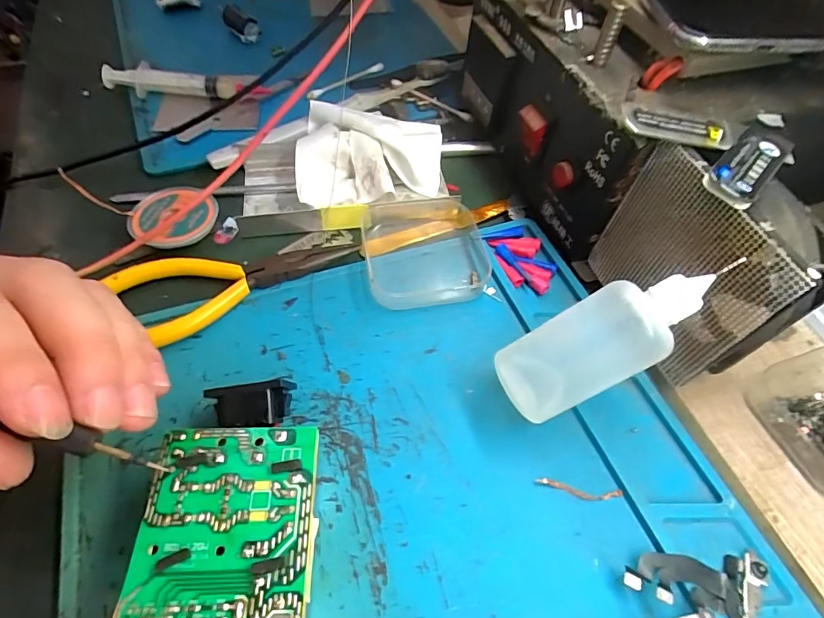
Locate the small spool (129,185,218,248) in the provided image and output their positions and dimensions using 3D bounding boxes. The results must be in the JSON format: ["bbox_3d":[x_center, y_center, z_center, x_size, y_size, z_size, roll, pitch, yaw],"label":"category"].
[{"bbox_3d":[-0.131,-0.051,0.256,0.045,0.012,0.042,2,55,-2],"label":"small spool"}]

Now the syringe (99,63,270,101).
[{"bbox_3d":[-0.156,-0.156,0.326,0.119,0.020,0.016,7,55,1],"label":"syringe"}]

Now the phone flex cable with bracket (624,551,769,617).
[{"bbox_3d":[0.104,0.105,0.166,0.052,0.010,0.031,1,55,-3],"label":"phone flex cable with bracket"}]

